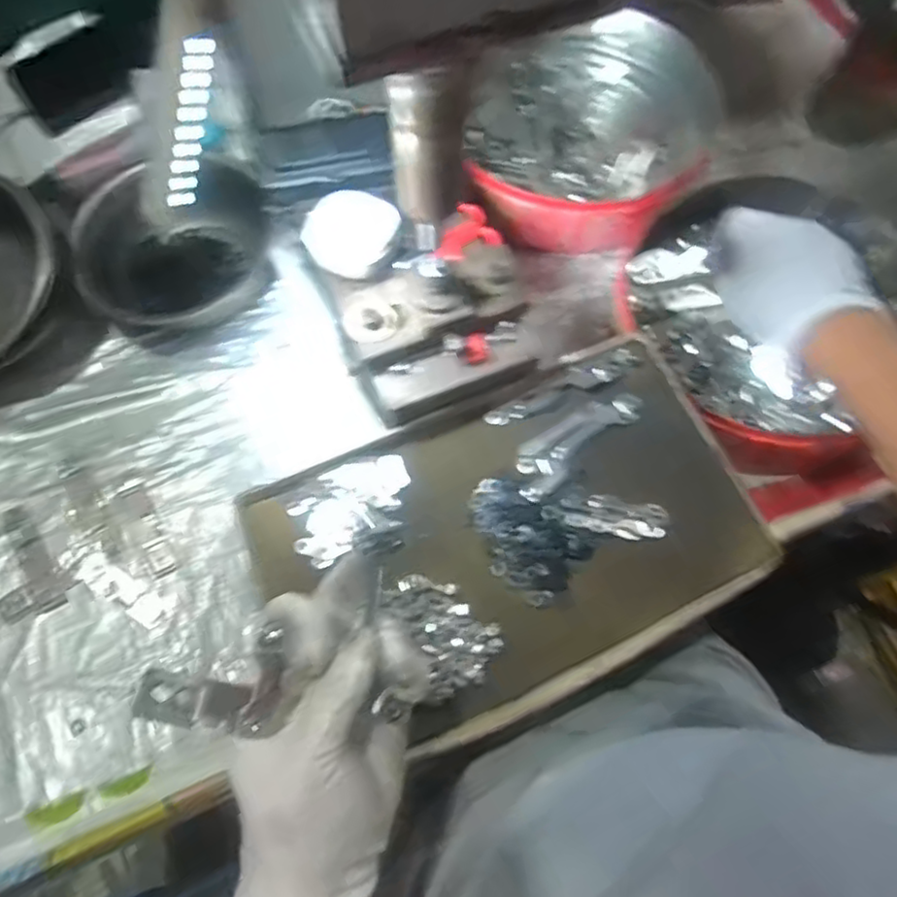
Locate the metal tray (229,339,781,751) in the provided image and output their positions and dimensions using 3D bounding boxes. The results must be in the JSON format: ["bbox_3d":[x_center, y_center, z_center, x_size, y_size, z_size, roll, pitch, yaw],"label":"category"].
[{"bbox_3d":[0.038,0.059,0.439,0.300,0.026,0.189,-22,71,-10],"label":"metal tray"}]

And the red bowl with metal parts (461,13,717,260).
[{"bbox_3d":[0.129,-0.297,0.635,0.210,0.073,0.256,29,71,10],"label":"red bowl with metal parts"}]

